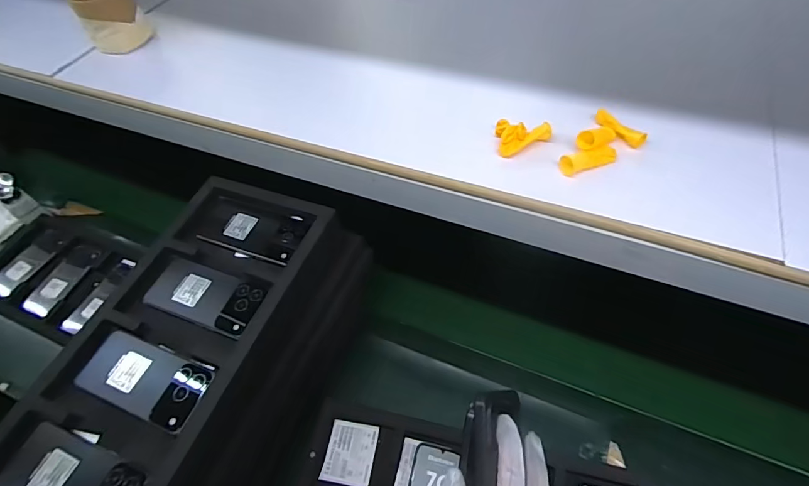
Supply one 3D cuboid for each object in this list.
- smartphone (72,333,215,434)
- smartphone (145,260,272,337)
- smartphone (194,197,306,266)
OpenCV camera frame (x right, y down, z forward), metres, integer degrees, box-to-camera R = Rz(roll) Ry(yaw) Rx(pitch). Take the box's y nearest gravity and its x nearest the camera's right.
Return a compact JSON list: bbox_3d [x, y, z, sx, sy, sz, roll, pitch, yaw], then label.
[{"bbox_3d":[-0.295,0.155,0.486,0.155,0.014,0.073,16,57,15],"label":"smartphone"},{"bbox_3d":[-0.253,0.067,0.546,0.154,0.012,0.076,16,57,15],"label":"smartphone"},{"bbox_3d":[-0.214,-0.021,0.605,0.151,0.014,0.081,16,57,16],"label":"smartphone"}]

